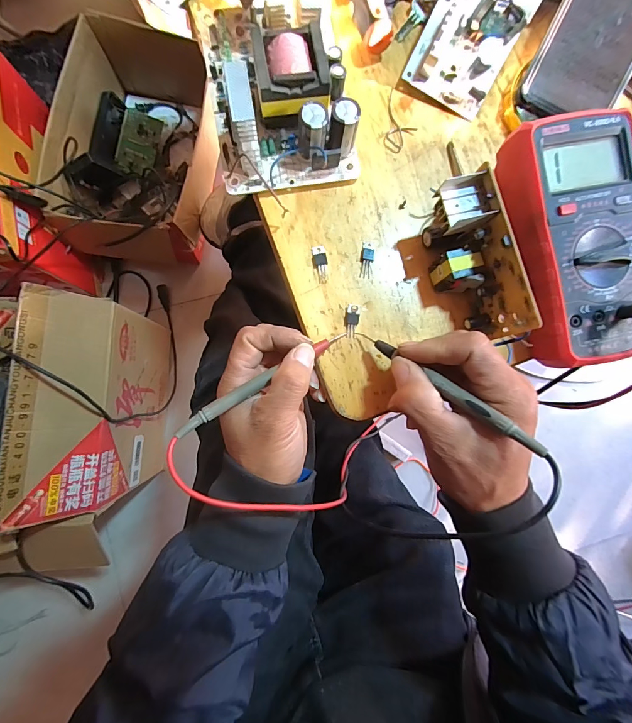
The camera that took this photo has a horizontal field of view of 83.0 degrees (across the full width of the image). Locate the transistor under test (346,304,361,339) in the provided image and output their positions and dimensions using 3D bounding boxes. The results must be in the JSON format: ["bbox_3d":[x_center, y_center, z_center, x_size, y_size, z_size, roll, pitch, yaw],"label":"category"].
[{"bbox_3d":[0.030,-0.032,0.287,0.010,0.004,0.026,9,84,-3],"label":"transistor under test"}]

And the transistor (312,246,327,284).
[{"bbox_3d":[0.005,-0.079,0.291,0.010,0.004,0.030,-12,86,-5],"label":"transistor"}]

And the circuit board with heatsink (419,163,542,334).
[{"bbox_3d":[0.114,-0.071,0.263,0.036,0.056,0.113,-16,86,-5],"label":"circuit board with heatsink"}]

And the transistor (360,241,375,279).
[{"bbox_3d":[0.042,-0.084,0.293,0.010,0.004,0.030,11,84,-3],"label":"transistor"}]

